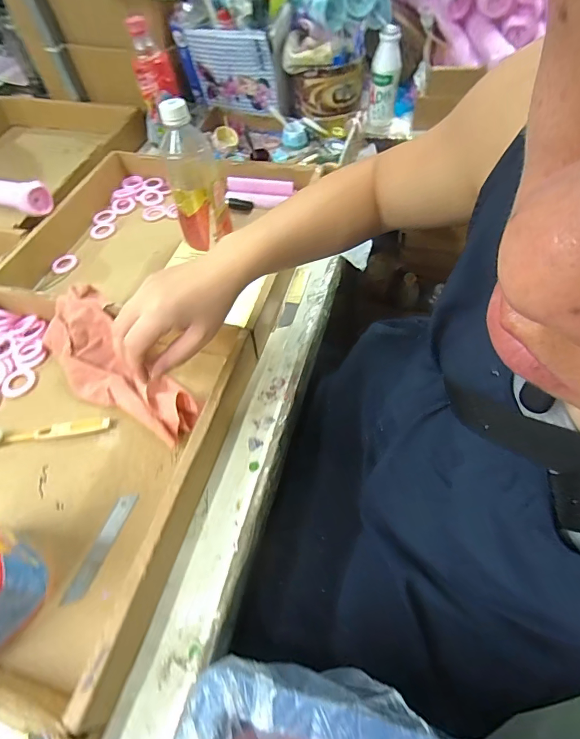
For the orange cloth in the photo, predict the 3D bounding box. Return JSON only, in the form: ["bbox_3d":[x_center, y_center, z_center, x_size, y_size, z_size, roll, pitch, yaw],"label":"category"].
[{"bbox_3d":[-0.197,-0.004,0.453,0.234,0.051,0.087,37,63,21],"label":"orange cloth"}]

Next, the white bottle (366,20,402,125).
[{"bbox_3d":[0.174,-0.531,0.735,0.050,0.147,0.042,10,57,11],"label":"white bottle"}]

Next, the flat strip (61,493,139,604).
[{"bbox_3d":[-0.171,0.161,0.367,0.017,0.004,0.097,15,58,14],"label":"flat strip"}]

